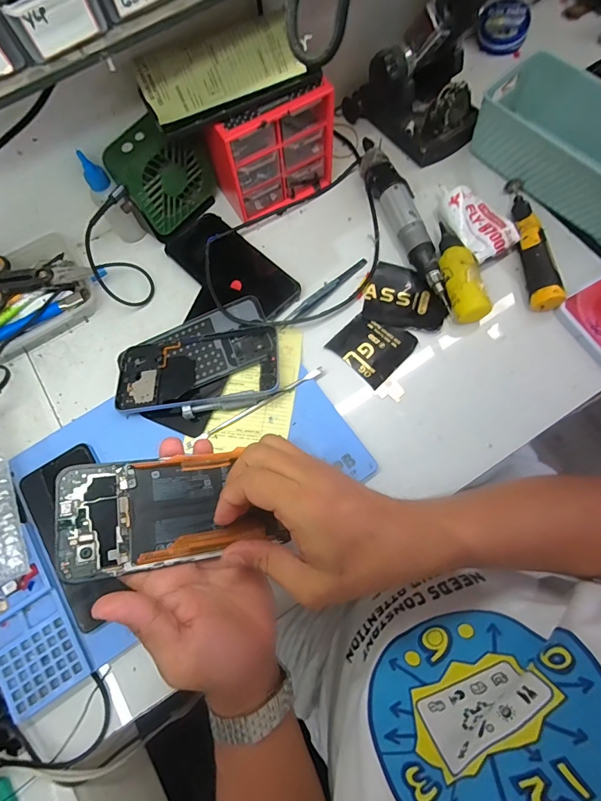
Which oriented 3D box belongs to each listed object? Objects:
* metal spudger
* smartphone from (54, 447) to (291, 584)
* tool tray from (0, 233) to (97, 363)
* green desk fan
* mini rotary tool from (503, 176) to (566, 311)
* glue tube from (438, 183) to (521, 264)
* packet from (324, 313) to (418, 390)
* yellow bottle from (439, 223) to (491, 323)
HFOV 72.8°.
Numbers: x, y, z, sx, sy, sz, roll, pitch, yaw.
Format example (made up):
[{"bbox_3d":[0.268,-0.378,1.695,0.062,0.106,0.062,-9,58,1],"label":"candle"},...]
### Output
[{"bbox_3d":[-0.043,0.004,0.422,0.152,0.006,0.009,-29,74,-7],"label":"metal spudger"},{"bbox_3d":[-0.093,0.078,0.298,0.147,0.005,0.073,-3,71,-26],"label":"smartphone"},{"bbox_3d":[-0.322,-0.111,0.456,0.177,0.050,0.109,-31,74,-7],"label":"tool tray"},{"bbox_3d":[-0.151,-0.248,0.458,0.039,0.110,0.103,41,79,13],"label":"green desk fan"},{"bbox_3d":[0.257,-0.181,0.454,0.028,0.035,0.169,-2,73,2],"label":"mini rotary tool"},{"bbox_3d":[0.199,-0.208,0.468,0.057,0.030,0.104,-26,73,-6],"label":"glue tube"},{"bbox_3d":[0.079,-0.062,0.446,0.071,0.004,0.072,-43,76,-10],"label":"packet"},{"bbox_3d":[0.172,-0.142,0.446,0.034,0.039,0.121,-6,73,0],"label":"yellow bottle"}]

